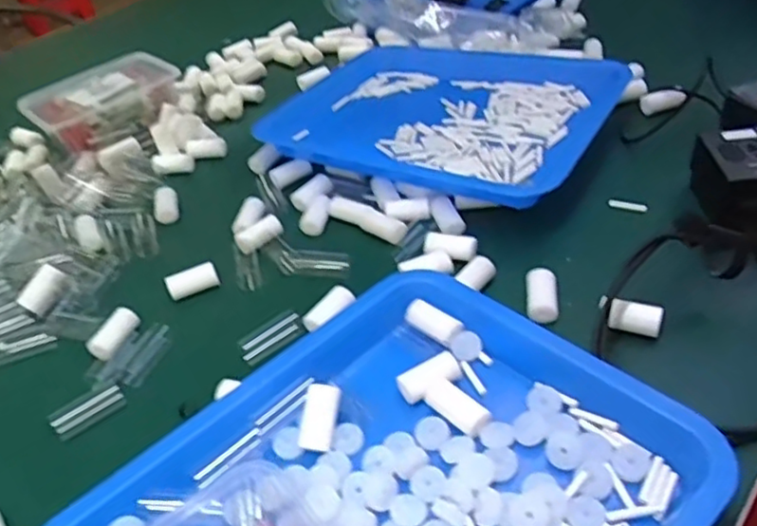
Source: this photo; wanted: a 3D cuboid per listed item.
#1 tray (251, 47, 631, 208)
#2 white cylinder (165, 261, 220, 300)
[{"bbox_3d":[0.063,-0.171,0.697,0.356,0.037,0.277,16,46,27],"label":"tray"},{"bbox_3d":[-0.159,0.015,0.558,0.041,0.015,0.024,-18,42,-12],"label":"white cylinder"}]

